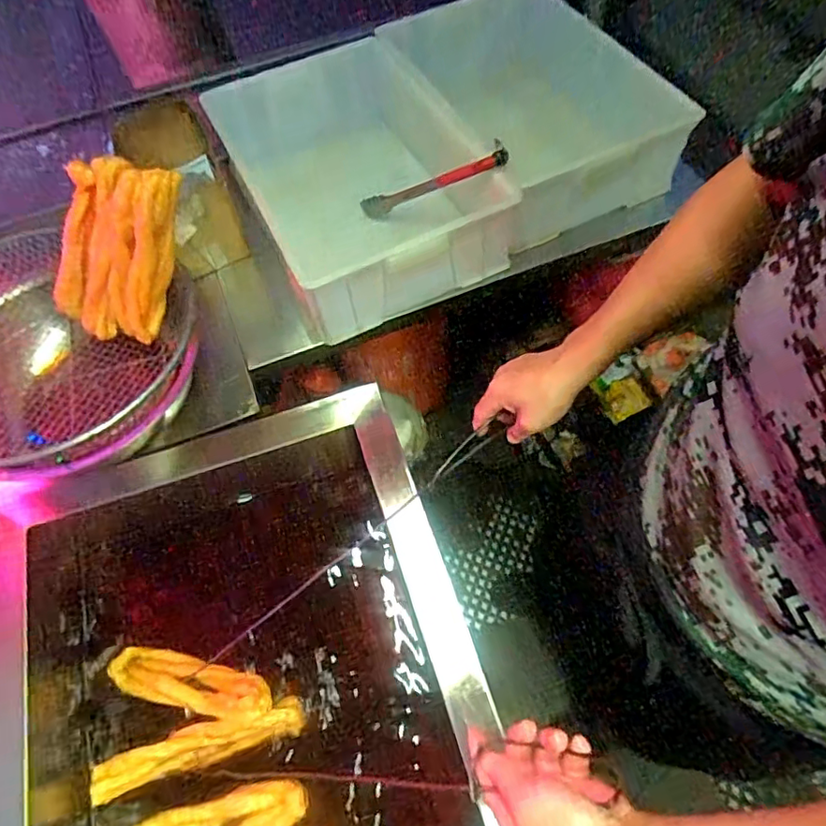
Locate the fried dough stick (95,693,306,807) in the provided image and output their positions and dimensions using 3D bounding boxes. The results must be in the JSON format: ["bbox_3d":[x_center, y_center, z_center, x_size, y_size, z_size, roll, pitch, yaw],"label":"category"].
[{"bbox_3d":[-0.259,0.406,0.697,0.243,0.039,0.047,-17,61,-5],"label":"fried dough stick"}]

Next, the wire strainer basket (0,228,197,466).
[{"bbox_3d":[-0.516,-0.075,0.781,0.405,0.120,0.348,17,63,13],"label":"wire strainer basket"}]

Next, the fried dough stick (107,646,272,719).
[{"bbox_3d":[-0.289,0.344,0.732,0.224,0.029,0.056,9,62,9],"label":"fried dough stick"}]

